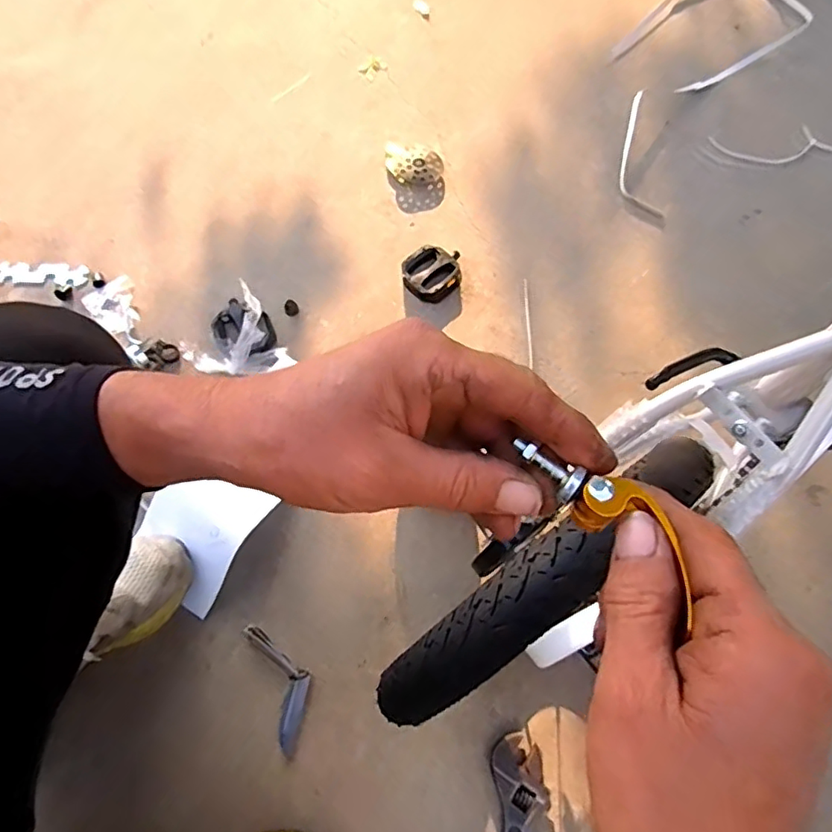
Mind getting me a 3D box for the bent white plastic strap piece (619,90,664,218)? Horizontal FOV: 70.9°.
[{"bbox_3d":[0.342,-0.403,0.899,0.064,0.011,0.204,0,82,-2],"label":"bent white plastic strap piece"}]

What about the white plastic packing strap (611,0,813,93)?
[{"bbox_3d":[0.503,-0.674,1.007,0.329,0.033,0.197,-32,72,-14],"label":"white plastic packing strap"}]

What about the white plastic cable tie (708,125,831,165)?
[{"bbox_3d":[0.590,-0.430,0.923,0.245,0.012,0.079,5,67,6],"label":"white plastic cable tie"}]

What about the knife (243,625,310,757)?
[{"bbox_3d":[-0.141,0.283,0.626,0.047,0.008,0.131,-22,70,-11],"label":"knife"}]

